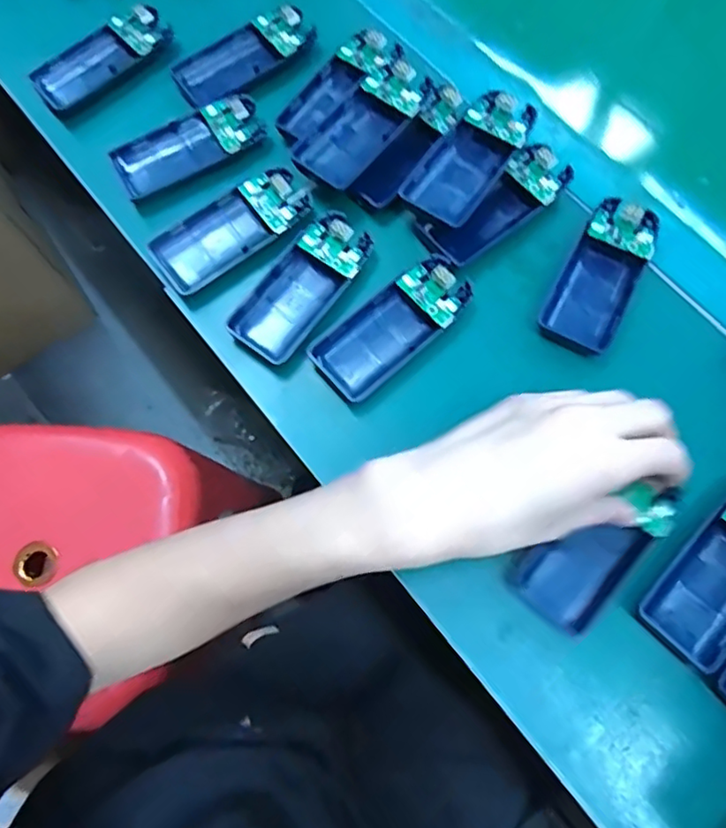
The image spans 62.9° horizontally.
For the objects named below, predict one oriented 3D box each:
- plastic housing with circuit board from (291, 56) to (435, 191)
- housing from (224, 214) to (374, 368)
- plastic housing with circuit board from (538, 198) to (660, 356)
[{"bbox_3d":[0.003,-0.188,0.383,0.044,0.028,0.099,37,75,11],"label":"plastic housing with circuit board"},{"bbox_3d":[-0.037,-0.082,0.364,0.045,0.015,0.101,34,74,11],"label":"housing"},{"bbox_3d":[0.148,-0.087,0.369,0.043,0.021,0.104,28,73,9],"label":"plastic housing with circuit board"}]

